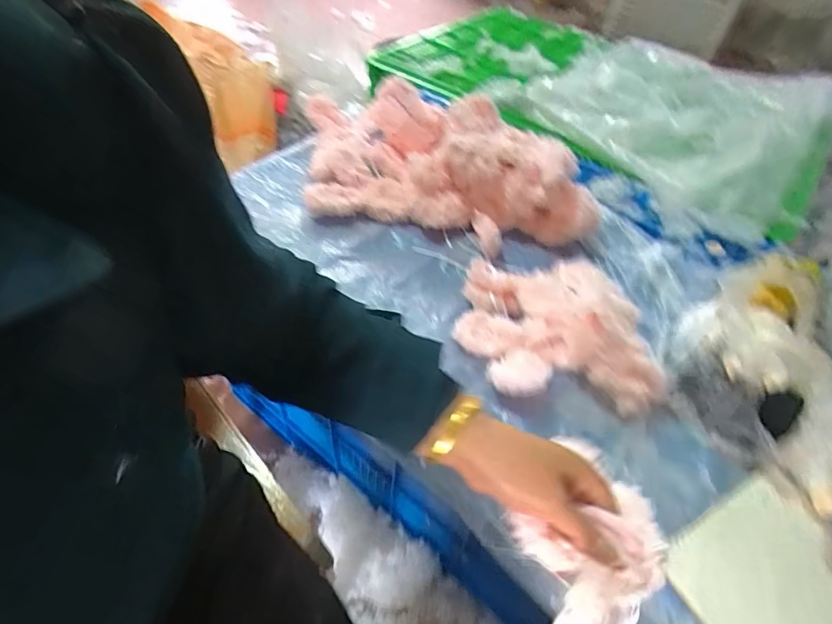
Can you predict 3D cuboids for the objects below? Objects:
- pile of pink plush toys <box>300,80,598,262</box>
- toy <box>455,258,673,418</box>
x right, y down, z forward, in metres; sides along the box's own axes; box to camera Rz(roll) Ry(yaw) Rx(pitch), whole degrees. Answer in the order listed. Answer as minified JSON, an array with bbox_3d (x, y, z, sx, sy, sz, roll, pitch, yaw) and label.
[{"bbox_3d":[0.042,-0.230,0.744,0.488,0.131,0.238,11,49,3],"label":"pile of pink plush toys"},{"bbox_3d":[0.178,0.017,0.569,0.242,0.084,0.177,12,49,4],"label":"toy"}]

